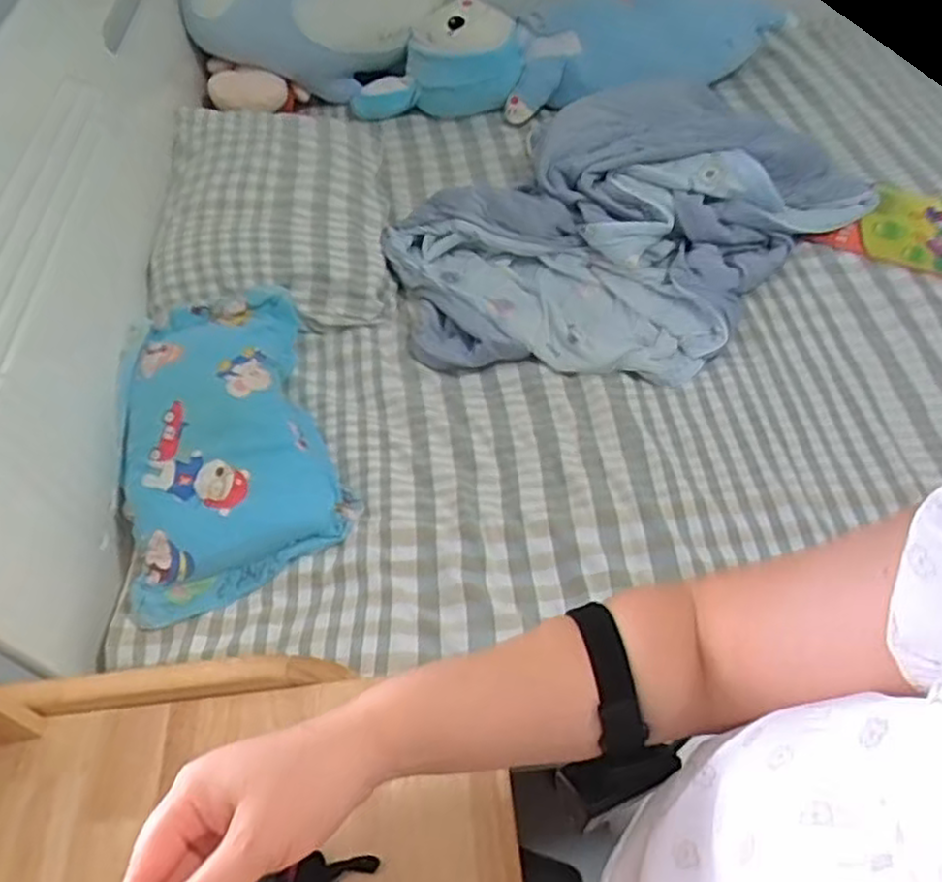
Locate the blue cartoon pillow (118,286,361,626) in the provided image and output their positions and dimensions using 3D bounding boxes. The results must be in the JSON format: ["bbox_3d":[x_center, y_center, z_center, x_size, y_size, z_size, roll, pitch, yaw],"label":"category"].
[{"bbox_3d":[-0.351,-0.021,1.031,0.286,0.104,0.514,-19,53,-9],"label":"blue cartoon pillow"}]

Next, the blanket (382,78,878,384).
[{"bbox_3d":[0.275,-0.383,1.236,0.819,0.137,0.538,-31,55,-18],"label":"blanket"}]

